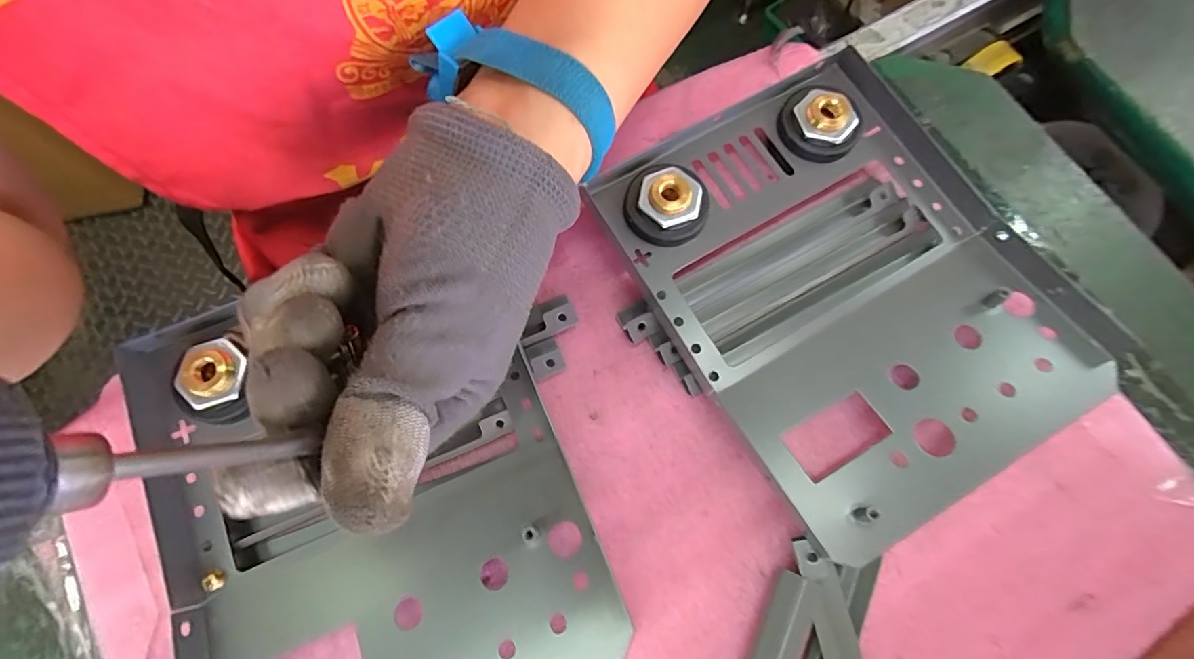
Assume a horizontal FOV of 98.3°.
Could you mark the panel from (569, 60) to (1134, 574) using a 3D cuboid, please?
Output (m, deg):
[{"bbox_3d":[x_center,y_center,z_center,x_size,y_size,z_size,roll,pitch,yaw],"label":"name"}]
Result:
[{"bbox_3d":[0.104,-0.023,0.229,0.152,0.031,0.191,-28,75,-7],"label":"panel"}]

